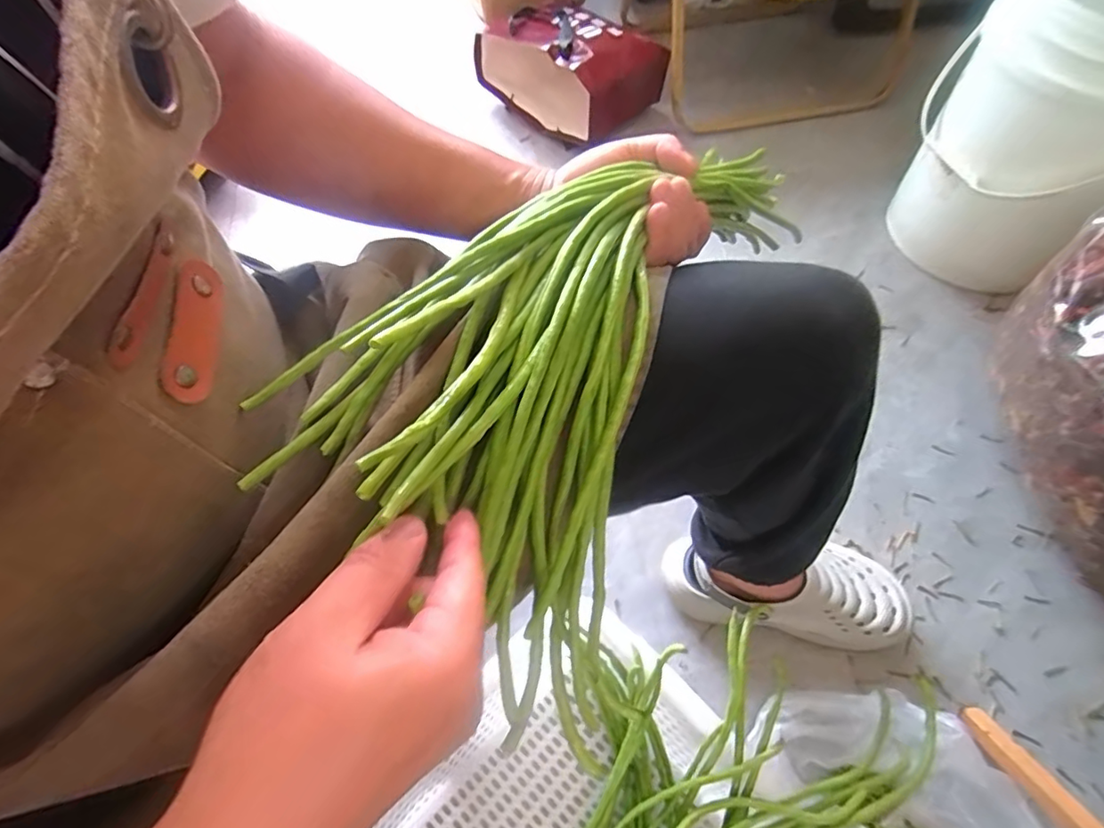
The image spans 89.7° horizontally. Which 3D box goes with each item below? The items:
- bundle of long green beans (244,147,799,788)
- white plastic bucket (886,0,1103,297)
[{"bbox_3d":[0.009,-0.051,0.340,0.188,0.136,0.396,19,62,11],"label":"bundle of long green beans"},{"bbox_3d":[0.703,-0.395,0.805,0.283,0.411,0.292,0,60,1],"label":"white plastic bucket"}]

